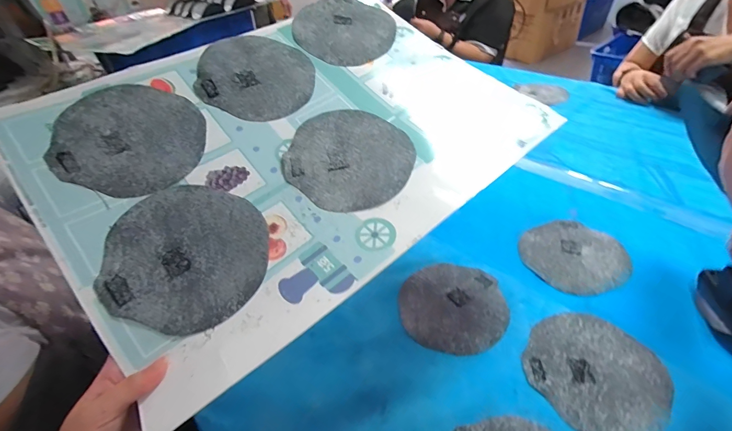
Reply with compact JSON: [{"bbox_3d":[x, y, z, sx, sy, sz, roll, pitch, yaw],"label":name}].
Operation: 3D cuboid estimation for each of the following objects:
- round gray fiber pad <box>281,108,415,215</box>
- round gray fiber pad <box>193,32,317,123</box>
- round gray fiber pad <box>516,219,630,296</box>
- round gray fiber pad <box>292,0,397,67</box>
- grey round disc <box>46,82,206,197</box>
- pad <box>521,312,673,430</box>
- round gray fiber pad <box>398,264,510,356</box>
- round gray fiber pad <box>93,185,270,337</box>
[{"bbox_3d":[-0.019,-0.070,0.432,0.146,0.006,0.142,0,58,0],"label":"round gray fiber pad"},{"bbox_3d":[-0.145,-0.188,0.486,0.150,0.010,0.143,4,63,-8],"label":"round gray fiber pad"},{"bbox_3d":[0.320,0.060,0.560,0.143,0.009,0.136,-5,40,4],"label":"round gray fiber pad"},{"bbox_3d":[-0.034,-0.281,0.552,0.143,0.010,0.145,1,63,-2],"label":"round gray fiber pad"},{"bbox_3d":[-0.267,-0.091,0.414,0.157,0.010,0.148,6,60,-10],"label":"grey round disc"},{"bbox_3d":[0.268,0.182,0.429,0.142,0.011,0.143,-5,40,4],"label":"pad"},{"bbox_3d":[0.122,0.126,0.516,0.142,0.013,0.141,-1,43,1],"label":"round gray fiber pad"},{"bbox_3d":[-0.172,0.036,0.357,0.143,0.008,0.145,5,60,-9],"label":"round gray fiber pad"}]

